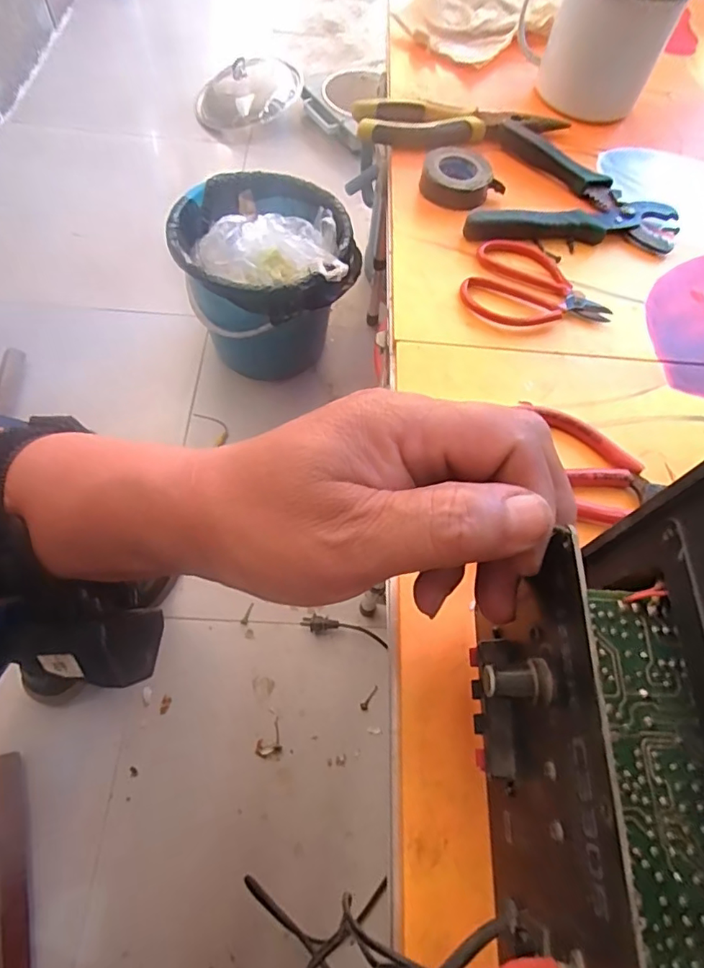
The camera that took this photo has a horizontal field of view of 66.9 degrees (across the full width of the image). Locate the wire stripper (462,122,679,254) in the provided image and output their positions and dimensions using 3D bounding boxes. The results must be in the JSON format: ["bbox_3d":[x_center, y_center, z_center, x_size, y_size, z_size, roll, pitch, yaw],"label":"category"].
[{"bbox_3d":[0.172,-0.235,0.425,0.165,0.018,0.124,4,63,-2],"label":"wire stripper"}]

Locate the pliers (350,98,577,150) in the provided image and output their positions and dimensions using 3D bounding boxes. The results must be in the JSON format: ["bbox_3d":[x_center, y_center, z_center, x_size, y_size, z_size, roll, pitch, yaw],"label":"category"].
[{"bbox_3d":[0.092,-0.306,0.452,0.178,0.025,0.040,-6,64,-6],"label":"pliers"}]

